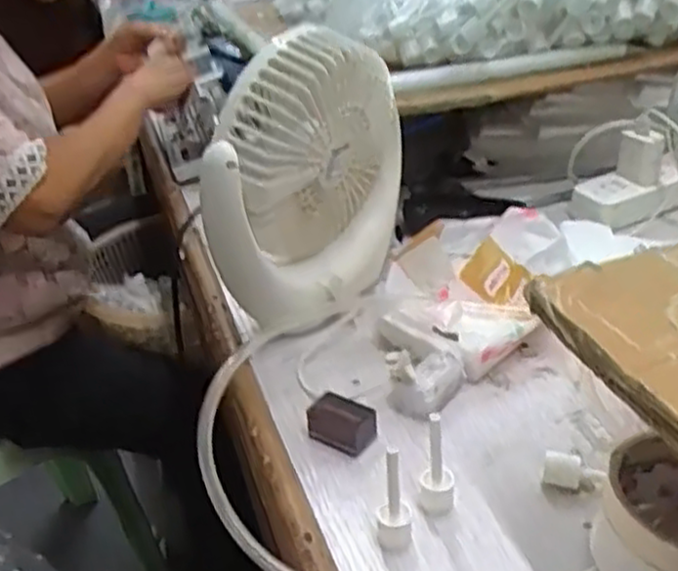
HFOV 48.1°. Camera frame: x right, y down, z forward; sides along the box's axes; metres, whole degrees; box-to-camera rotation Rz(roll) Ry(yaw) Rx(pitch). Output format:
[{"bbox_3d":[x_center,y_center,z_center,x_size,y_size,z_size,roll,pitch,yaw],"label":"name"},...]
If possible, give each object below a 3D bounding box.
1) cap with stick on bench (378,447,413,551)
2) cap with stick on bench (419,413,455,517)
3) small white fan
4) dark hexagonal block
[{"bbox_3d":[0.028,0.111,0.392,0.017,0.060,0.016,-4,30,2],"label":"cap with stick on bench"},{"bbox_3d":[0.053,0.097,0.413,0.015,0.061,0.015,-4,30,2],"label":"cap with stick on bench"},{"bbox_3d":[-0.023,-0.082,0.562,0.085,0.194,0.158,10,33,25],"label":"small white fan"},{"bbox_3d":[0.002,0.088,0.481,0.042,0.024,0.024,13,35,28],"label":"dark hexagonal block"}]

